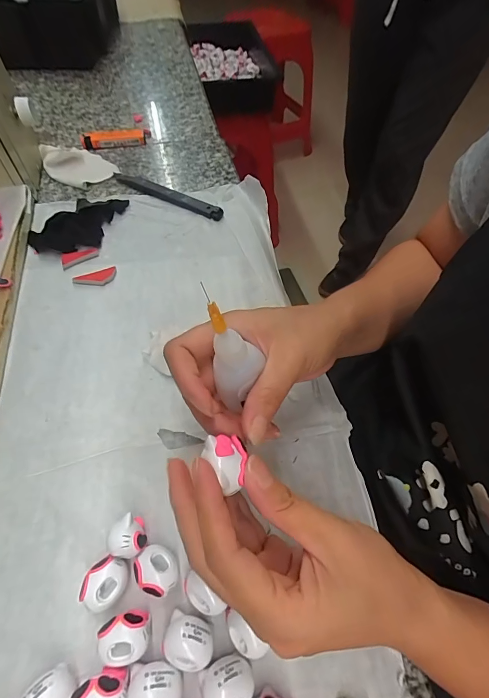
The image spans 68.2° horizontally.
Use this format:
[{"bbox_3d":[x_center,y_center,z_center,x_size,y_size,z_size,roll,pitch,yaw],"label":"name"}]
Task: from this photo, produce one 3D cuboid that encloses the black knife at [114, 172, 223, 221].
[{"bbox_3d":[-0.087,-0.170,0.395,0.142,0.011,0.018,26,59,13],"label":"black knife"}]

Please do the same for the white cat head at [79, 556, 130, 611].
[{"bbox_3d":[-0.075,0.128,0.198,0.021,0.019,0.024,20,57,9],"label":"white cat head"}]

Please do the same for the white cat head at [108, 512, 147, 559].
[{"bbox_3d":[-0.067,0.109,0.208,0.019,0.025,0.020,-20,60,-16],"label":"white cat head"}]

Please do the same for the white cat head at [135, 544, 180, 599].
[{"bbox_3d":[-0.049,0.124,0.203,0.021,0.021,0.025,-27,62,-20],"label":"white cat head"}]

